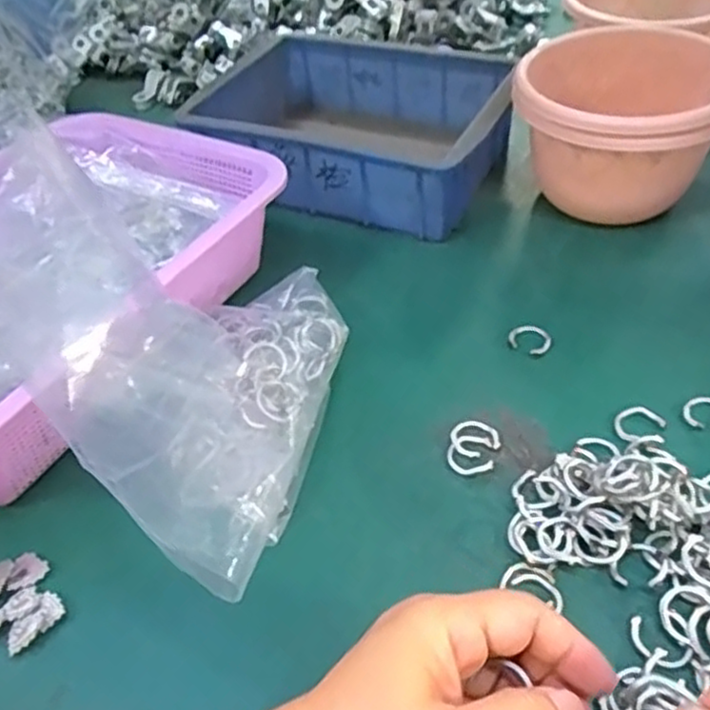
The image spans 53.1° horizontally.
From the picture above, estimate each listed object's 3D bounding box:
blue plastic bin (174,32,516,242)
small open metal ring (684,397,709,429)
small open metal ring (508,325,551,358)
[{"bbox_3d":[0.002,-0.188,0.595,0.236,0.076,0.178,14,49,18],"label":"blue plastic bin"},{"bbox_3d":[0.199,0.033,0.400,0.026,0.007,0.022,-1,46,5],"label":"small open metal ring"},{"bbox_3d":[0.113,-0.011,0.454,0.025,0.006,0.024,-3,45,3],"label":"small open metal ring"}]

